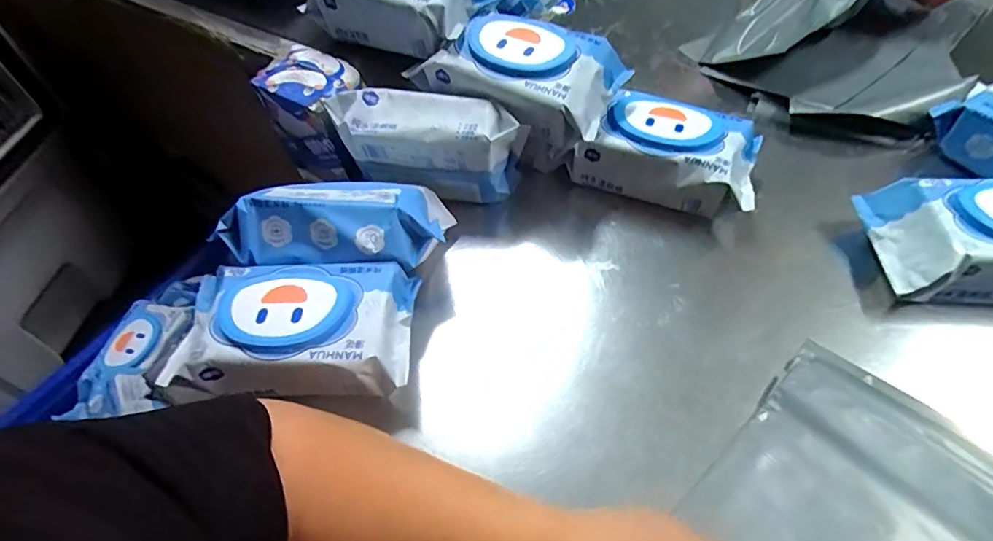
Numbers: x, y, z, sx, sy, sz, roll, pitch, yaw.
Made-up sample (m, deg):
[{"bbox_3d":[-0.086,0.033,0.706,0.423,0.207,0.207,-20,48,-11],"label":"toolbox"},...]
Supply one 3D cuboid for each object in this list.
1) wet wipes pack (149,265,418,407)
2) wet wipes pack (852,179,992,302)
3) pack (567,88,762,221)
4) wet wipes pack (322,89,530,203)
[{"bbox_3d":[-0.172,0.050,0.442,0.199,0.059,0.108,-1,53,4],"label":"wet wipes pack"},{"bbox_3d":[0.443,-0.025,0.468,0.194,0.078,0.107,2,53,6],"label":"wet wipes pack"},{"bbox_3d":[0.181,-0.124,0.560,0.176,0.076,0.094,20,57,18],"label":"pack"},{"bbox_3d":[-0.072,-0.127,0.555,0.202,0.095,0.065,6,54,9],"label":"wet wipes pack"}]

